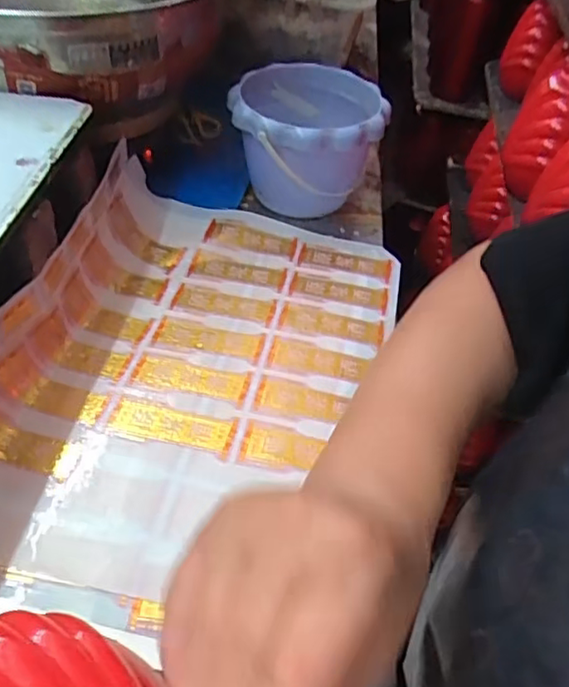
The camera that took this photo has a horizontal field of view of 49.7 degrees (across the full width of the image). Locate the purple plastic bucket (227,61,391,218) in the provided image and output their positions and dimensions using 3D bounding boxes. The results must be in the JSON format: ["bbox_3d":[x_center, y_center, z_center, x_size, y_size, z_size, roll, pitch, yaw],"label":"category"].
[{"bbox_3d":[0.023,-0.215,0.670,0.159,0.116,0.165,2,47,-4],"label":"purple plastic bucket"}]

